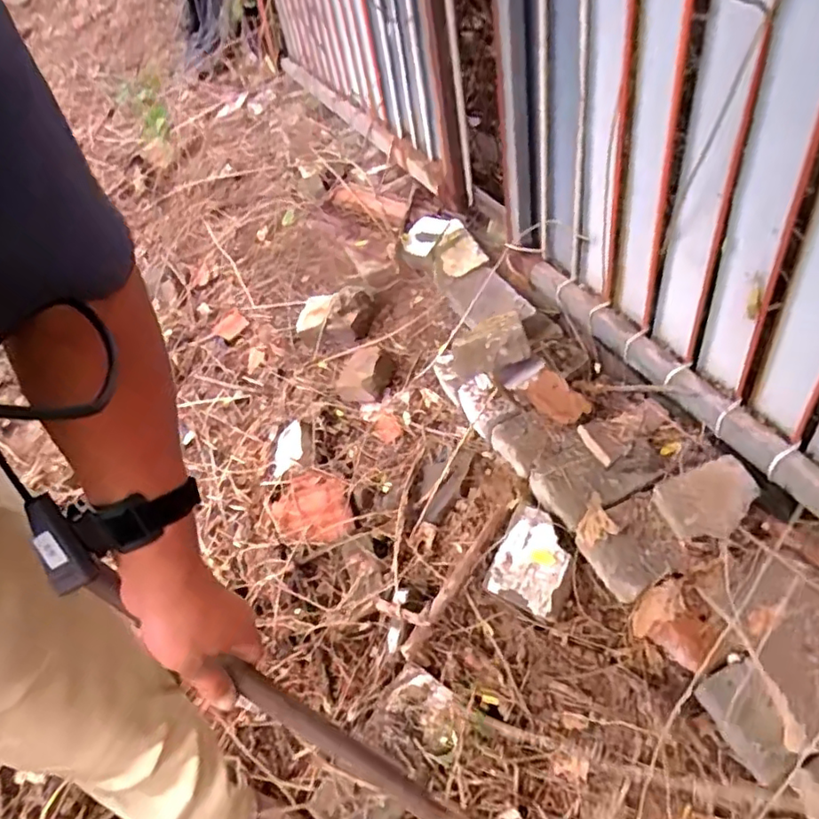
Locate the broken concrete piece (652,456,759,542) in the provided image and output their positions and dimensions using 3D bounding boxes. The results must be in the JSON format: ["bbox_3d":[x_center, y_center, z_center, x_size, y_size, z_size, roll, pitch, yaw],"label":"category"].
[{"bbox_3d":[0.413,0.124,0.848,0.113,0.076,0.113,30,56,32],"label":"broken concrete piece"}]

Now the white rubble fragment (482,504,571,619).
[{"bbox_3d":[0.185,0.228,0.926,0.117,0.022,0.145,15,77,41],"label":"white rubble fragment"}]

